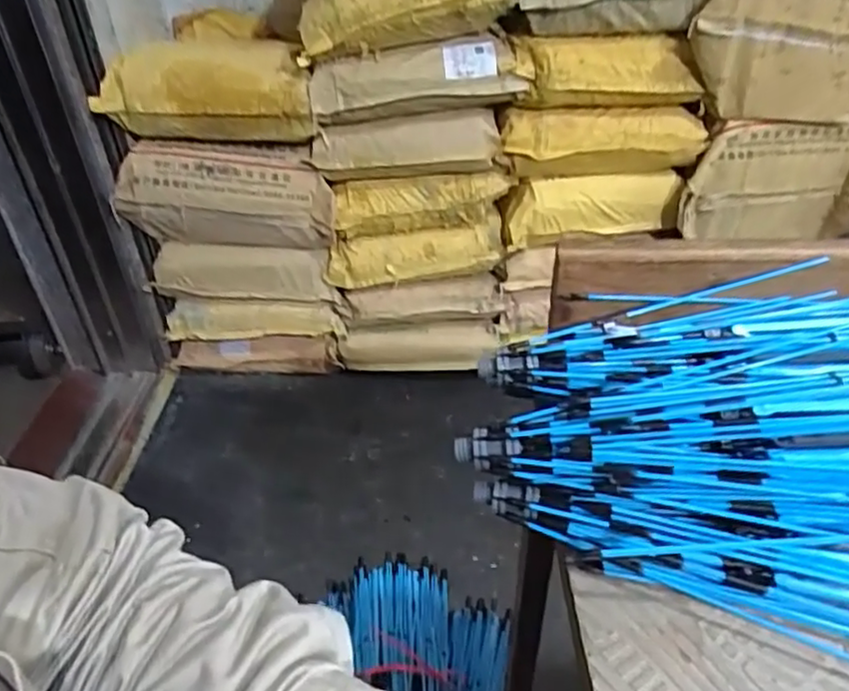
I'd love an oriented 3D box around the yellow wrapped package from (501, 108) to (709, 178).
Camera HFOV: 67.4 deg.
[{"bbox_3d":[0.393,-0.462,1.439,0.451,0.142,0.112,-2,37,-2],"label":"yellow wrapped package"}]

